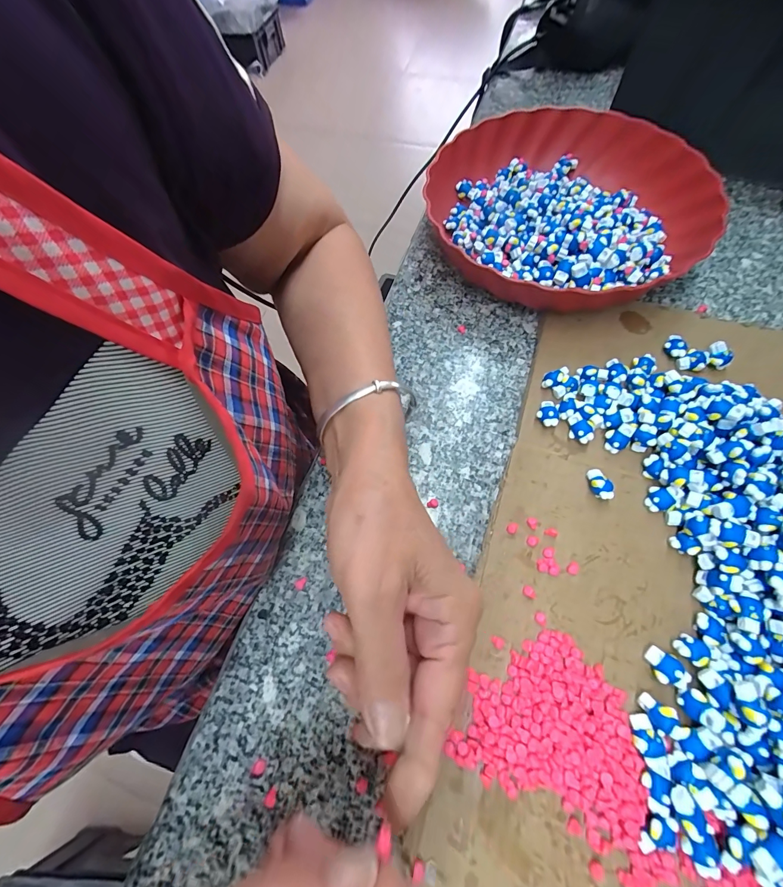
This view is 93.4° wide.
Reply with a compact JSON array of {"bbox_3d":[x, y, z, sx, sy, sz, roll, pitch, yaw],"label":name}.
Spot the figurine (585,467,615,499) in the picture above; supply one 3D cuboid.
[{"bbox_3d":[0.145,0.028,0.256,0.014,0.014,0.022,-33,68,-11],"label":"figurine"}]

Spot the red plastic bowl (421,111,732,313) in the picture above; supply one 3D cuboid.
[{"bbox_3d":[0.152,-0.222,0.347,0.251,0.055,0.248,-1,66,3],"label":"red plastic bowl"}]

